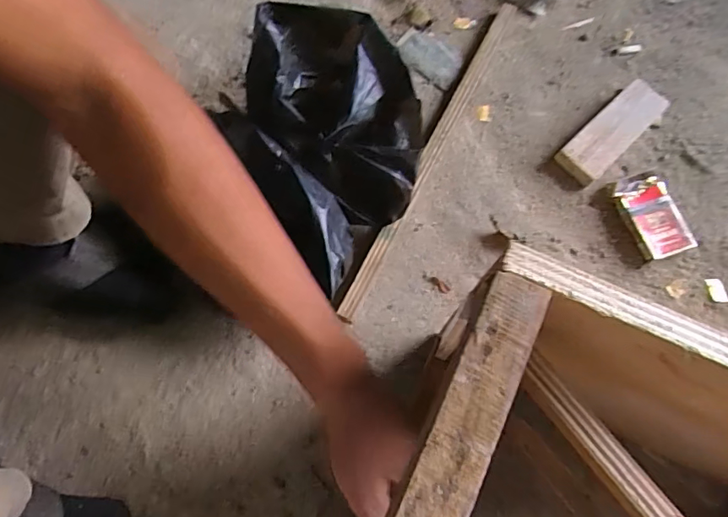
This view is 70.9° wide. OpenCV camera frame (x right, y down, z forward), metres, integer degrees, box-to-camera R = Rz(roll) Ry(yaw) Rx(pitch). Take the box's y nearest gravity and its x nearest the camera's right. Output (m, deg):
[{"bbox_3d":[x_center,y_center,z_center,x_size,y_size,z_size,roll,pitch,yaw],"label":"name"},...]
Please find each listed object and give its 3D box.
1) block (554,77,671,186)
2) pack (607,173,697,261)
[{"bbox_3d":[0.283,-0.144,0.583,0.153,0.021,0.050,-42,75,-18],"label":"block"},{"bbox_3d":[0.308,-0.046,0.548,0.057,0.017,0.093,-16,69,-9],"label":"pack"}]

